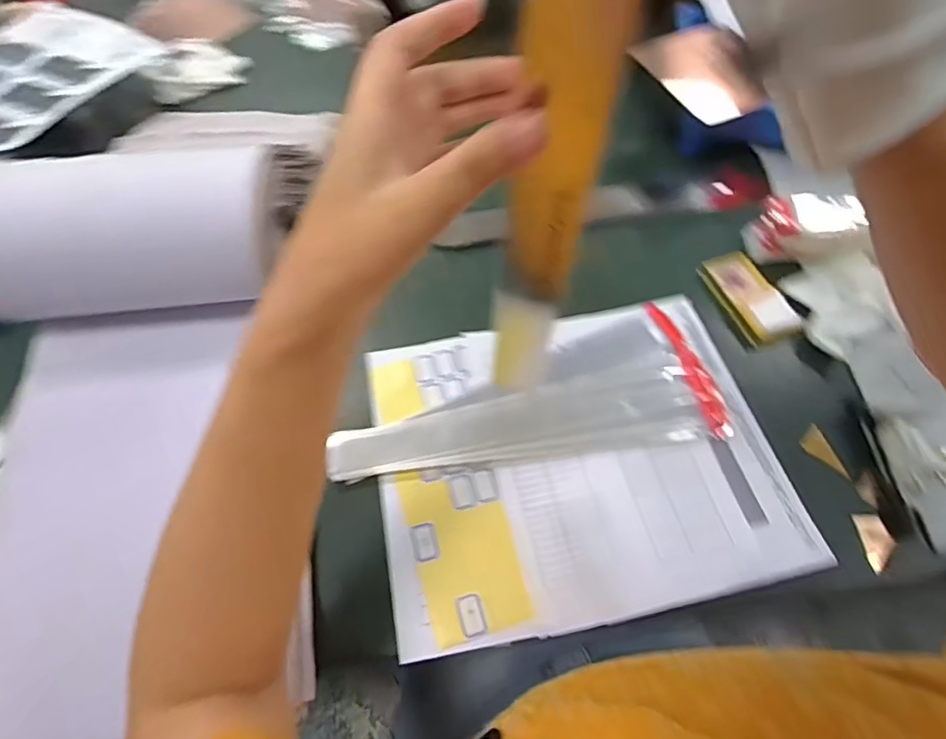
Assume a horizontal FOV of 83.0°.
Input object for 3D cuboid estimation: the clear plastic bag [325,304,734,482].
[{"bbox_3d":[0.054,0.026,0.526,0.371,0.020,0.137,-9,60,-6],"label":"clear plastic bag"}]

